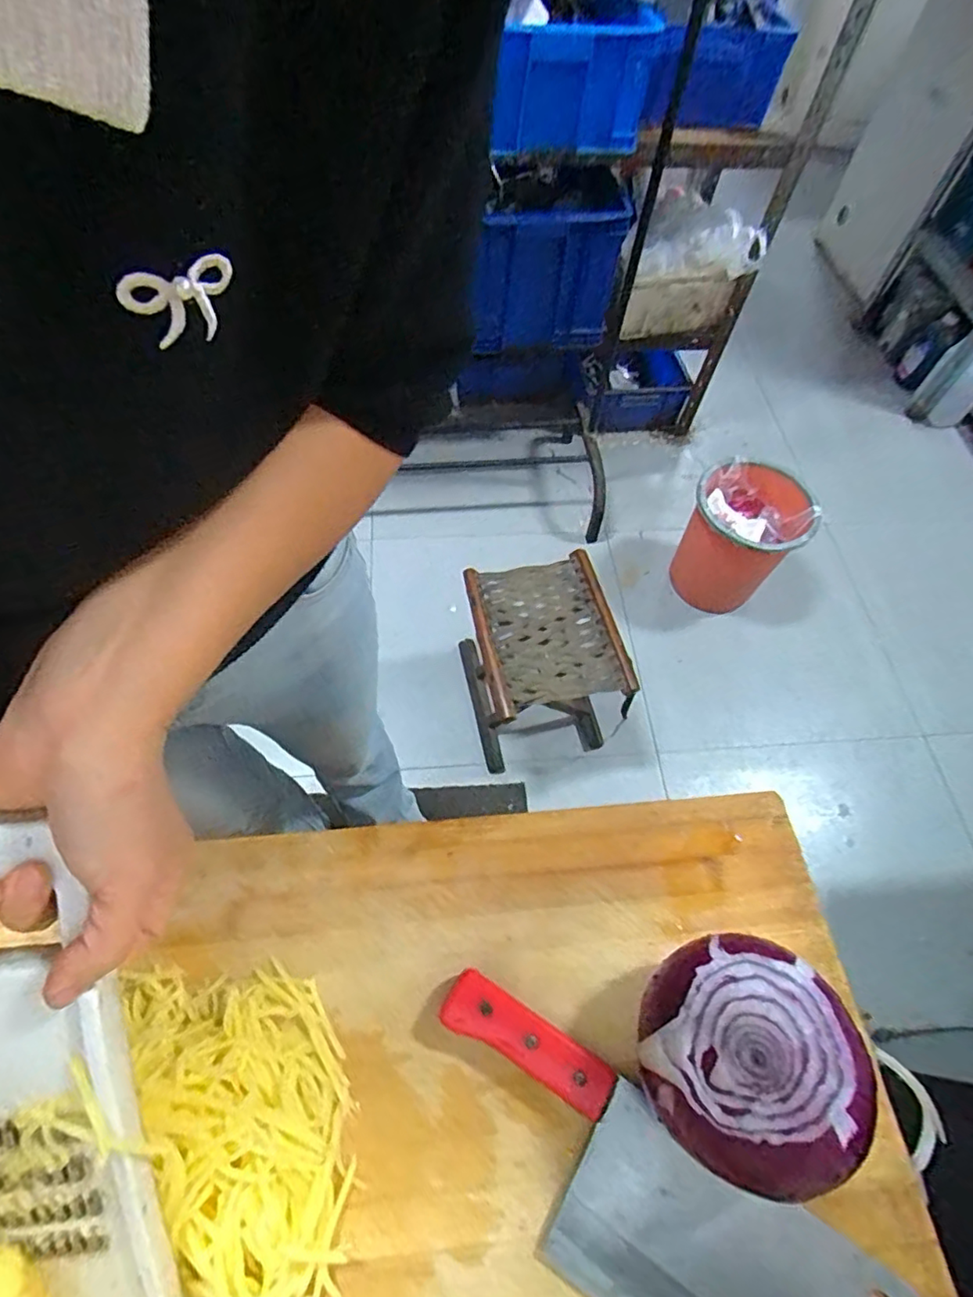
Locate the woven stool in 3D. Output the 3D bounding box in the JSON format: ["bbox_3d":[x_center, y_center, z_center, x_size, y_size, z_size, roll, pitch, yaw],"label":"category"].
[{"bbox_3d":[0.097,0.041,1.162,0.247,0.311,0.275,-10,61,-8],"label":"woven stool"}]

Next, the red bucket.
[{"bbox_3d":[0.551,-0.239,1.320,0.237,0.271,0.255,1,60,-2],"label":"red bucket"}]

